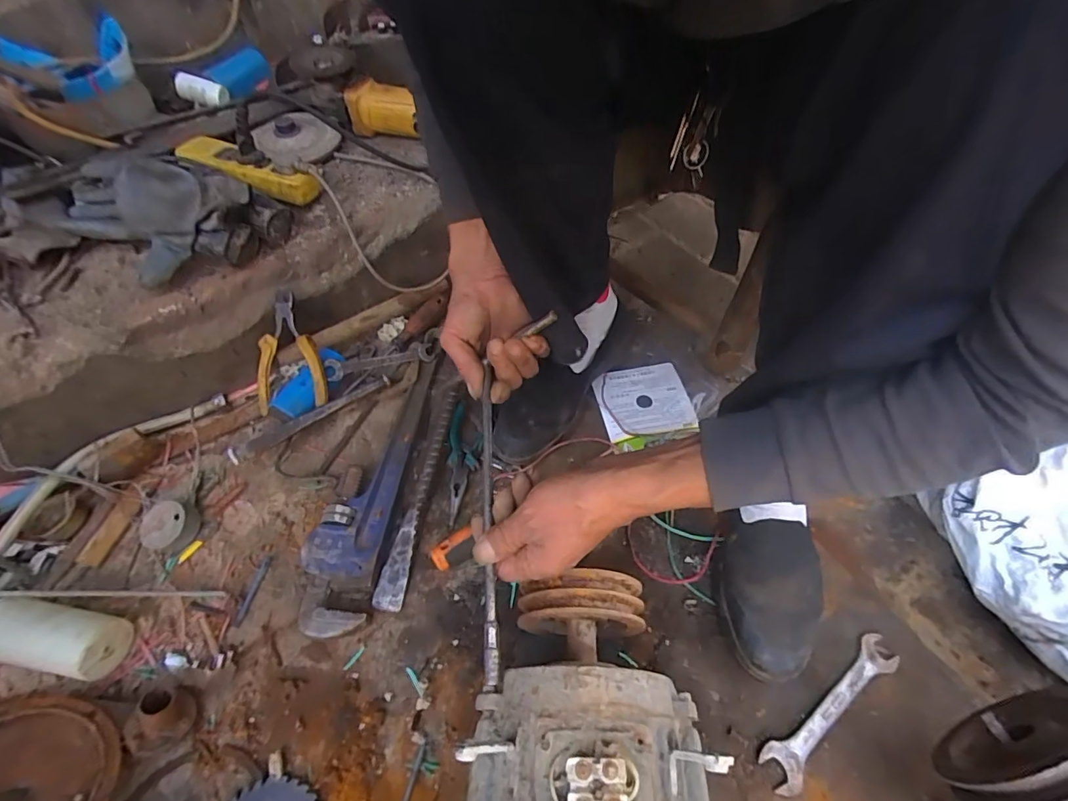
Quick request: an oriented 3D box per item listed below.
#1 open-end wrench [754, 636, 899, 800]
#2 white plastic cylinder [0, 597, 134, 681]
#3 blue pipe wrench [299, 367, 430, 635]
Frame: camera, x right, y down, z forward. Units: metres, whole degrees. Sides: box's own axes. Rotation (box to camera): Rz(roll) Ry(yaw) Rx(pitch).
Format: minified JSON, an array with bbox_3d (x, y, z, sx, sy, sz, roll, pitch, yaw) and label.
[{"bbox_3d":[0.276,0.283,0.444,0.176,0.012,0.036,-32,60,-21],"label":"open-end wrench"},{"bbox_3d":[-0.466,0.225,0.460,0.133,0.047,0.055,7,54,5],"label":"white plastic cylinder"},{"bbox_3d":[-0.192,0.091,0.567,0.077,0.034,0.336,4,54,3],"label":"blue pipe wrench"}]

